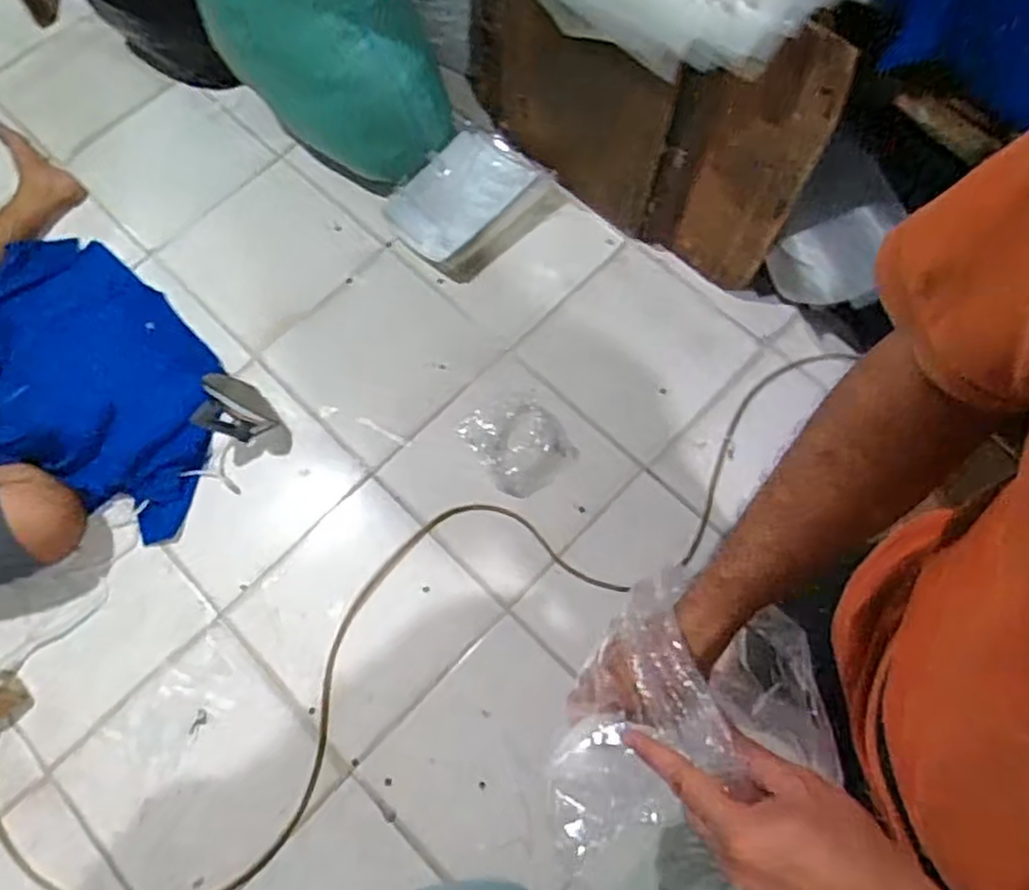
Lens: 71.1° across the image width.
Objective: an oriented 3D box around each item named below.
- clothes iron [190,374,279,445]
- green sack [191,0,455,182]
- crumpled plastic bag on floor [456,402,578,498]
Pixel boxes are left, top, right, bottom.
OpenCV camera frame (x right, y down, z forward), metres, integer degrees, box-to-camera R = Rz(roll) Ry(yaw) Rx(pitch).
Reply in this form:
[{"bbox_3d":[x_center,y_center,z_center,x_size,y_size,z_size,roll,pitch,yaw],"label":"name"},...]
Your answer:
[{"bbox_3d":[-0.564,-0.067,1.465,0.104,0.171,0.130,32,75,12],"label":"clothes iron"},{"bbox_3d":[-0.392,-0.863,1.488,0.435,0.656,0.315,-24,72,-6],"label":"green sack"},{"bbox_3d":[0.012,-0.005,1.488,0.184,0.044,0.192,-36,74,-10],"label":"crumpled plastic bag on floor"}]

